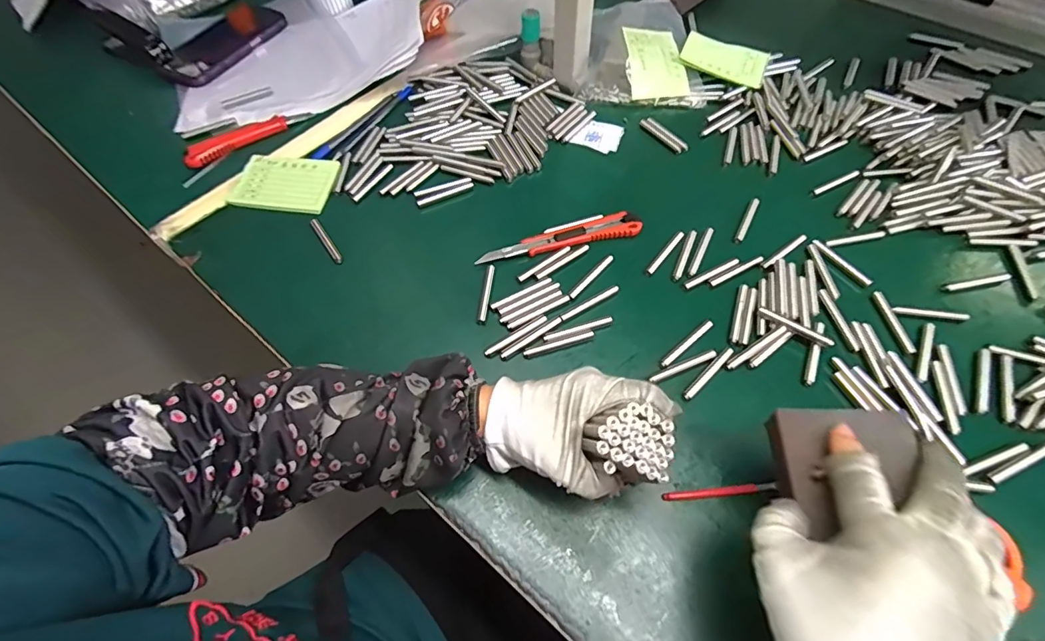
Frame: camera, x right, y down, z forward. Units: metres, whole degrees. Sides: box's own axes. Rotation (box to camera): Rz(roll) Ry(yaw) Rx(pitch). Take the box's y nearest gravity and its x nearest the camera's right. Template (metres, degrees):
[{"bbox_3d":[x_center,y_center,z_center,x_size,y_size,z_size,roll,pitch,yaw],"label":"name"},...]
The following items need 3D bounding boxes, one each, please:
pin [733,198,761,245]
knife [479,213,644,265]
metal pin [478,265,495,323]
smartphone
[{"bbox_3d":[0.209,-0.094,0.452,0.008,0.004,0.060,26,62,16],"label":"pin"},{"bbox_3d":[0.034,-0.075,0.442,0.150,0.007,0.024,-12,59,-7],"label":"knife"},{"bbox_3d":[-0.030,-0.024,0.415,0.007,0.004,0.059,5,58,4],"label":"metal pin"},{"bbox_3d":[-0.397,-0.369,0.642,0.087,0.011,0.158,25,63,16],"label":"smartphone"}]

